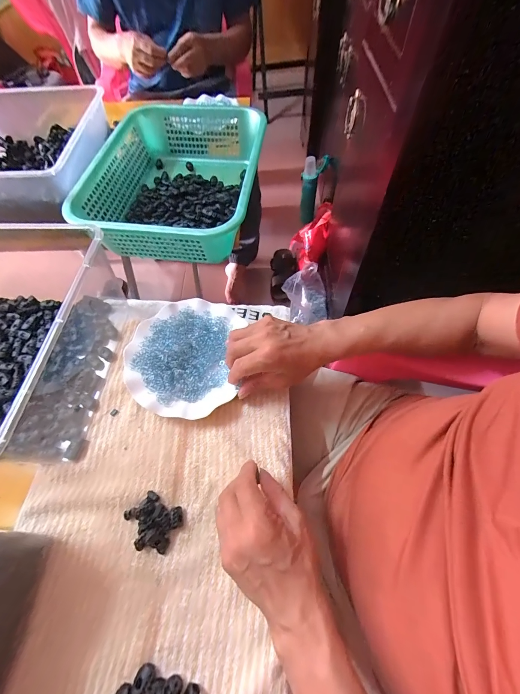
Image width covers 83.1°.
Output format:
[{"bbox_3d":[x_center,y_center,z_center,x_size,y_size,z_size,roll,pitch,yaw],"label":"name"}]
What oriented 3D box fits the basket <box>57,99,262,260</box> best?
[{"bbox_3d":[-0.152,-0.320,0.575,0.292,0.101,0.373,5,61,5],"label":"basket"}]

